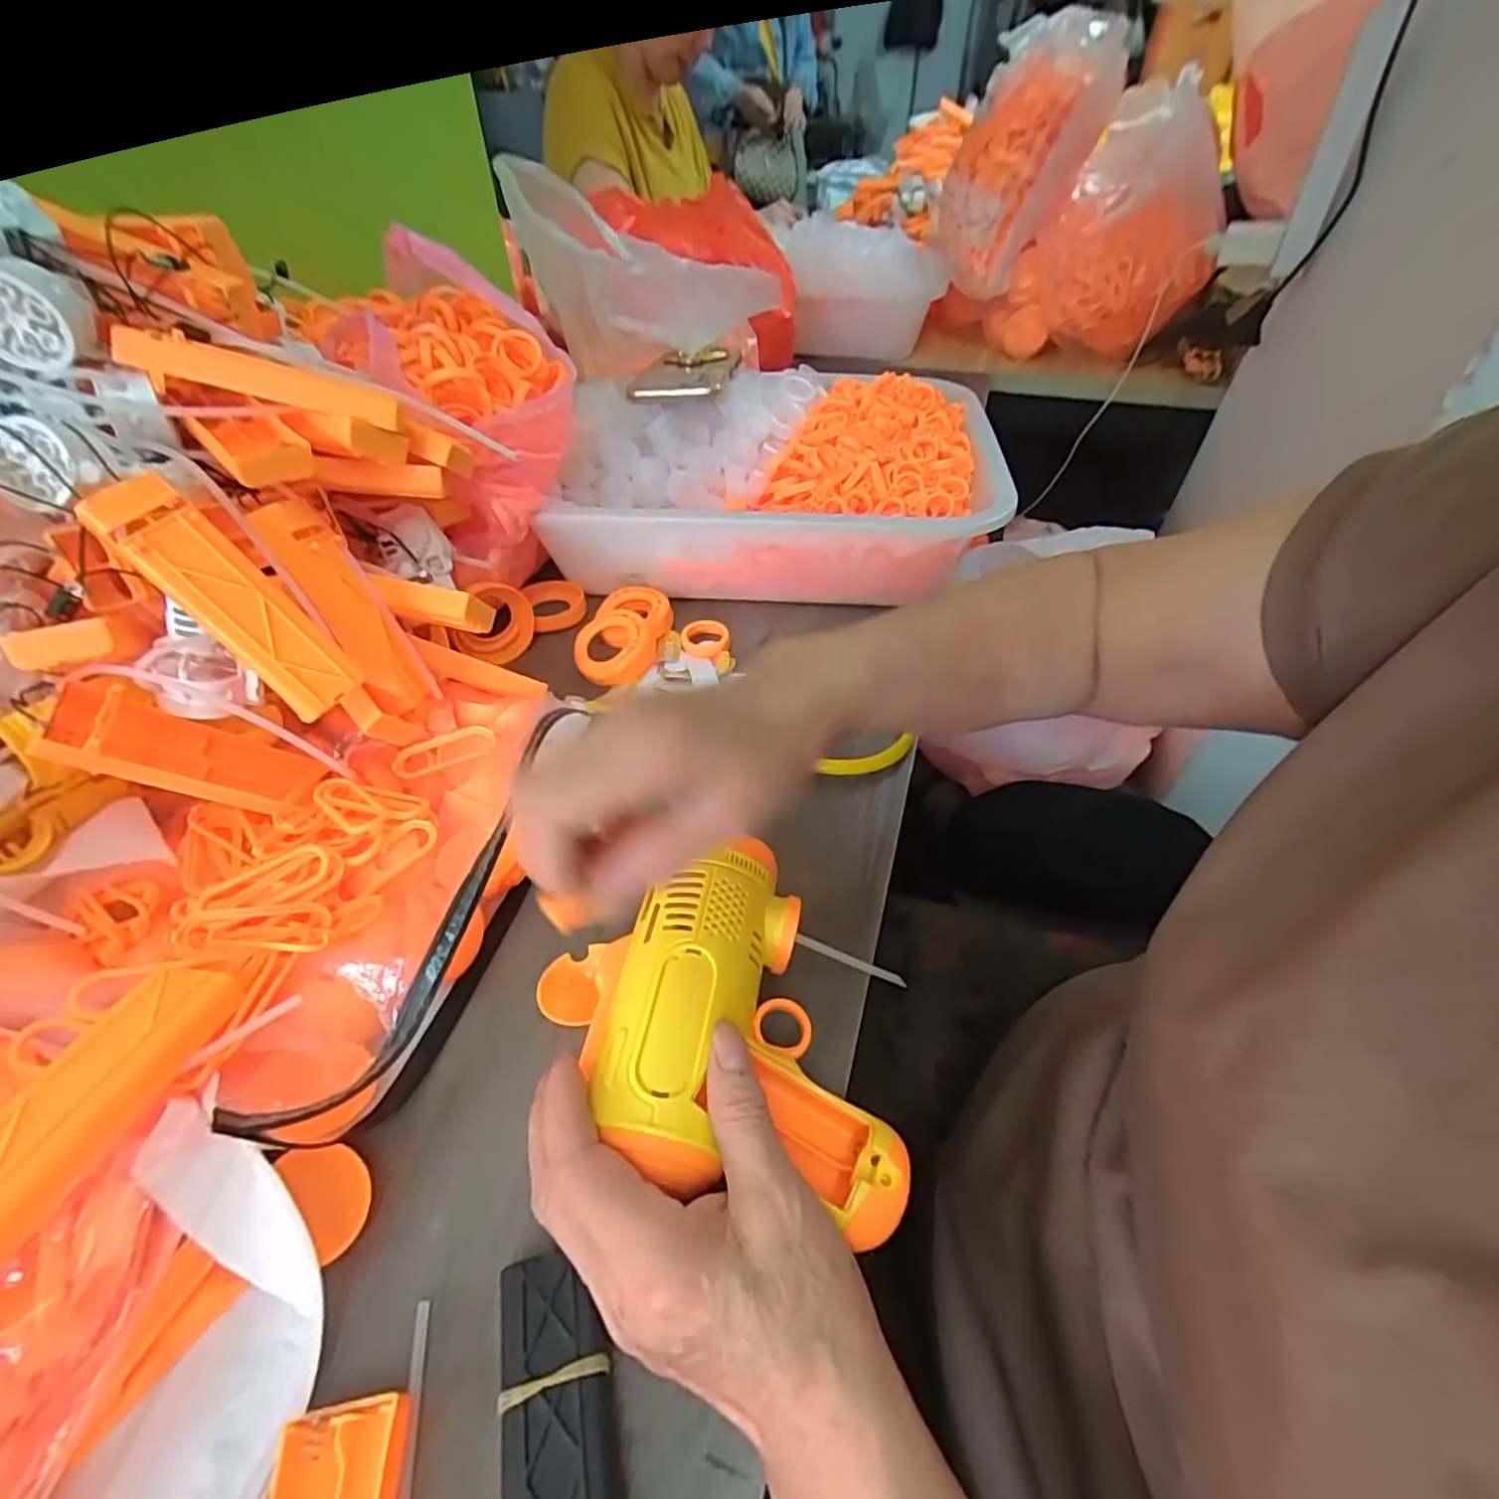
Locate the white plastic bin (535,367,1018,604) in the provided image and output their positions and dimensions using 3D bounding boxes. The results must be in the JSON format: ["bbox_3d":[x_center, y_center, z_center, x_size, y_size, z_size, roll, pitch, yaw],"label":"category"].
[{"bbox_3d":[0.023,-0.212,0.531,0.337,0.104,0.223,5,47,5],"label":"white plastic bin"}]

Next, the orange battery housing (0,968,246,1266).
[{"bbox_3d":[-0.213,0.116,0.199,0.032,0.018,0.110,5,32,5],"label":"orange battery housing"}]

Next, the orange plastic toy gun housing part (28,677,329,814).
[{"bbox_3d":[-0.256,0.004,0.304,0.025,0.103,0.036,-49,55,6],"label":"orange plastic toy gun housing part"}]

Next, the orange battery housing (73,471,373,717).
[{"bbox_3d":[-0.222,-0.064,0.278,0.014,0.110,0.031,-13,33,42],"label":"orange battery housing"}]

